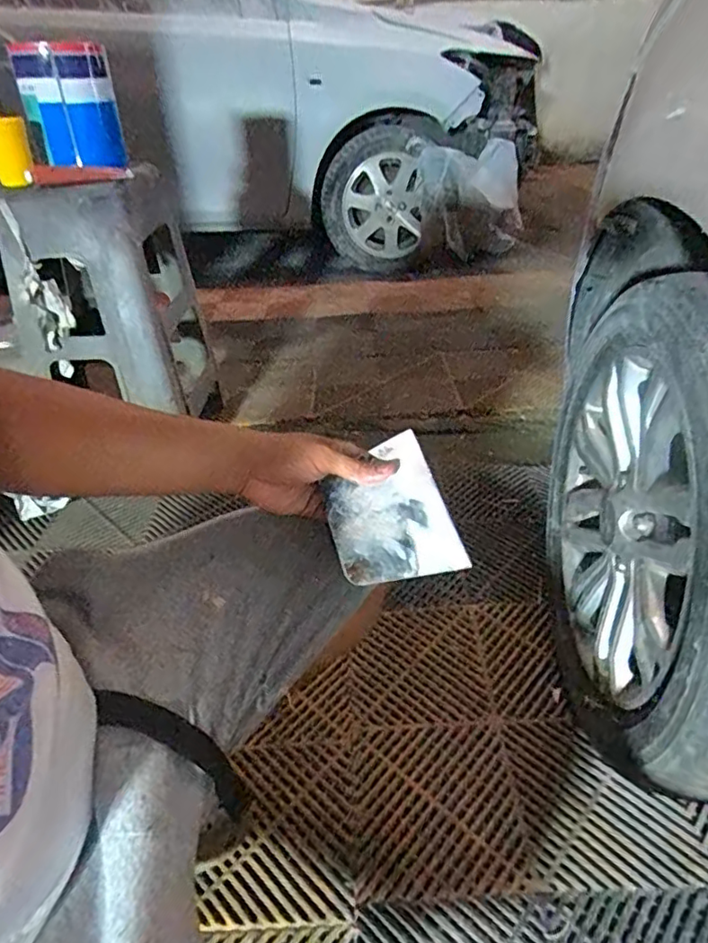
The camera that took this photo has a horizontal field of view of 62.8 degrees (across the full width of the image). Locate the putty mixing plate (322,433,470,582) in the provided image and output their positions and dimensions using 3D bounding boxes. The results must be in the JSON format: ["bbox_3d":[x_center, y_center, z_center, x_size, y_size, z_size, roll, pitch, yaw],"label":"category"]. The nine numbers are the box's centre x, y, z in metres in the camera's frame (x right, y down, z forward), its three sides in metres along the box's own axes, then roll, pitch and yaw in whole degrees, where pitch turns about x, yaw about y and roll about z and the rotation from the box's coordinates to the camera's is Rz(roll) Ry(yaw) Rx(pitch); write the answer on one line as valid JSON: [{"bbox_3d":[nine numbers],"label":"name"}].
[{"bbox_3d":[0.027,0.034,0.500,0.097,0.006,0.135,-20,55,0],"label":"putty mixing plate"}]

